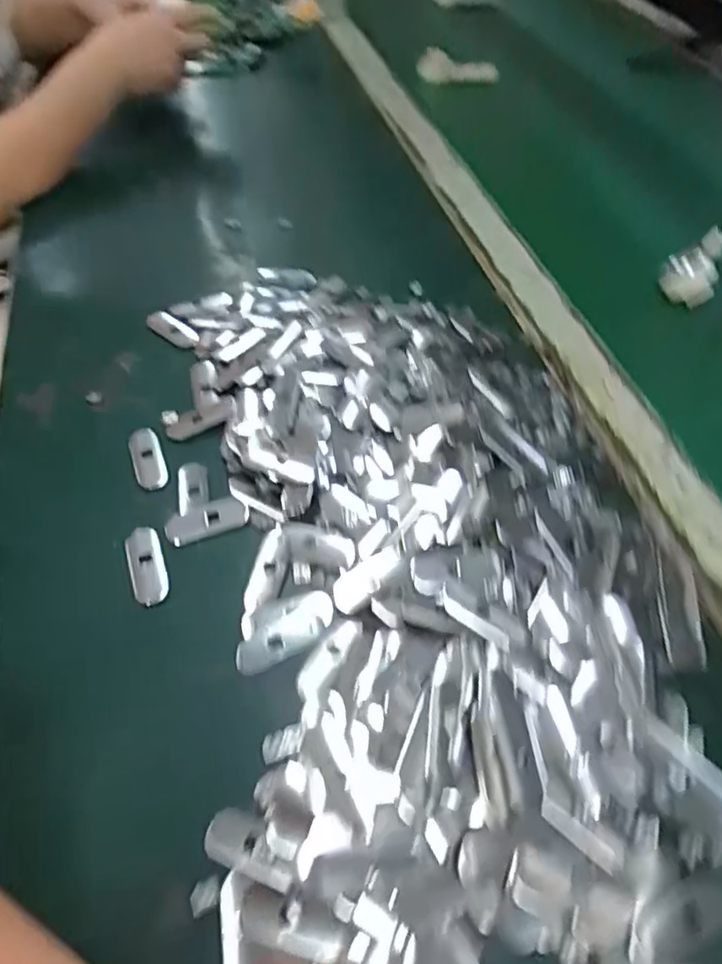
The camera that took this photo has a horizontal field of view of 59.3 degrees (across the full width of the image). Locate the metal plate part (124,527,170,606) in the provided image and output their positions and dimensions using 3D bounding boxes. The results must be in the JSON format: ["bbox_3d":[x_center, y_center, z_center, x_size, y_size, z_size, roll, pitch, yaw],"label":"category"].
[{"bbox_3d":[-0.128,0.049,0.376,0.021,0.004,0.053,-19,54,-12],"label":"metal plate part"}]

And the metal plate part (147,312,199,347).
[{"bbox_3d":[-0.153,-0.126,0.520,0.054,0.007,0.021,33,60,25],"label":"metal plate part"}]

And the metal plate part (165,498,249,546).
[{"bbox_3d":[-0.097,0.023,0.399,0.050,0.007,0.021,-15,53,-9],"label":"metal plate part"}]

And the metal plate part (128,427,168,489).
[{"bbox_3d":[-0.145,-0.017,0.431,0.020,0.010,0.048,-19,54,-12],"label":"metal plate part"}]

